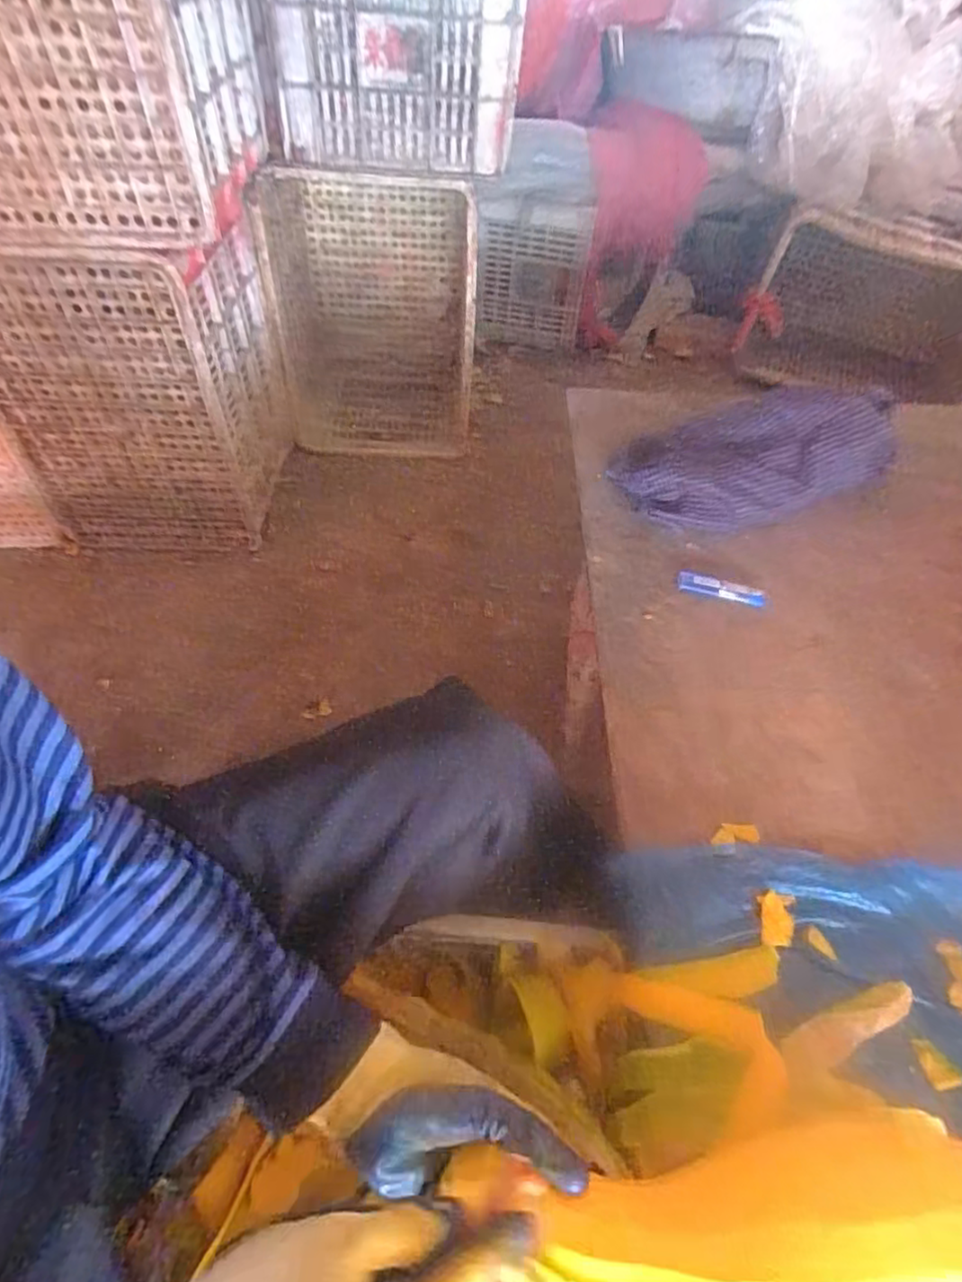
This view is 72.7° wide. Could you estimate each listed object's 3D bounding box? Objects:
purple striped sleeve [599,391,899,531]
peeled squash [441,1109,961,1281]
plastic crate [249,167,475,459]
[{"bbox_3d":[0.335,-0.219,0.768,0.368,0.065,0.150,-17,58,-12],"label":"purple striped sleeve"},{"bbox_3d":[0.128,0.298,0.322,0.290,0.102,0.101,-8,51,13],"label":"peeled squash"},{"bbox_3d":[-0.185,-0.600,1.272,0.369,0.498,0.305,0,52,3],"label":"plastic crate"}]

